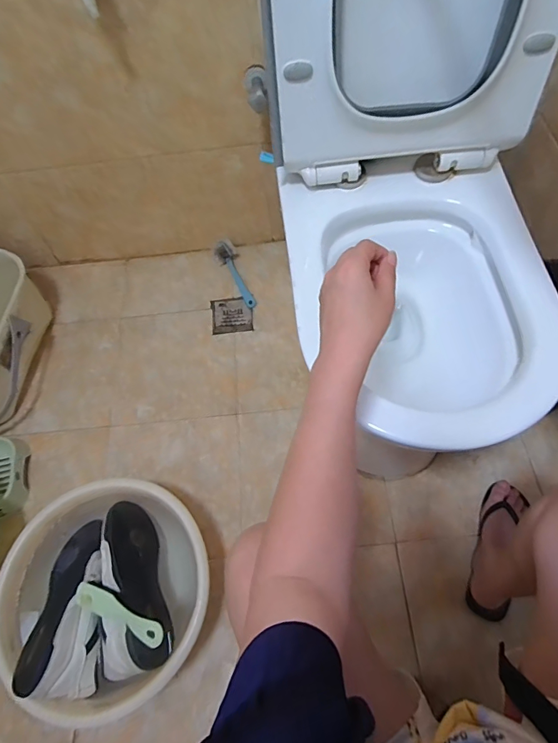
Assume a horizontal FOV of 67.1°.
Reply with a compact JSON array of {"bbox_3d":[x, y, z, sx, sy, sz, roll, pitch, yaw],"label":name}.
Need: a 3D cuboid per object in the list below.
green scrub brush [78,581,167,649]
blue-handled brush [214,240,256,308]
[{"bbox_3d":[-0.240,0.363,0.629,0.194,0.041,0.042,4,63,33],"label":"green scrub brush"},{"bbox_3d":[-0.110,-0.255,1.114,0.057,0.050,0.206,-24,82,-12],"label":"blue-handled brush"}]

